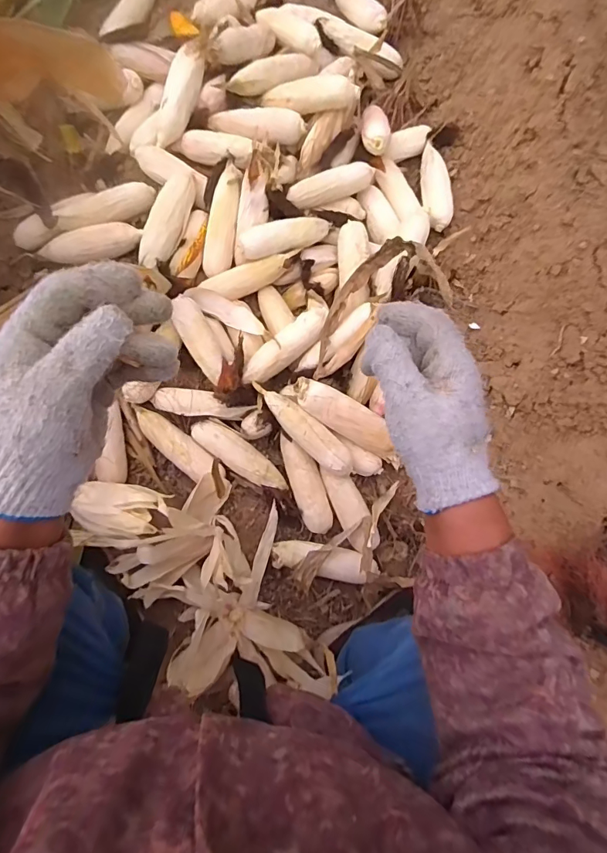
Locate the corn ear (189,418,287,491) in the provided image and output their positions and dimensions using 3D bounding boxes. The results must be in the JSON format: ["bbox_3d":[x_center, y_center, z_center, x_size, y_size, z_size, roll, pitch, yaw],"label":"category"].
[{"bbox_3d":[-0.119,0.056,0.808,0.197,0.039,0.057,36,79,4],"label":"corn ear"}]

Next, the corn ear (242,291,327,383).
[{"bbox_3d":[-0.031,-0.151,0.806,0.069,0.044,0.200,42,81,6],"label":"corn ear"}]

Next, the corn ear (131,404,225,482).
[{"bbox_3d":[-0.236,0.035,0.801,0.196,0.043,0.055,38,79,4],"label":"corn ear"}]

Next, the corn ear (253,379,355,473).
[{"bbox_3d":[-0.002,0.008,0.796,0.224,0.062,0.056,40,79,5],"label":"corn ear"}]

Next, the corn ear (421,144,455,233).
[{"bbox_3d":[0.282,-0.508,0.914,0.065,0.043,0.200,2,78,-3],"label":"corn ear"}]

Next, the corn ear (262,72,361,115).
[{"bbox_3d":[0.016,-0.675,0.874,0.190,0.054,0.043,4,78,-3],"label":"corn ear"}]

